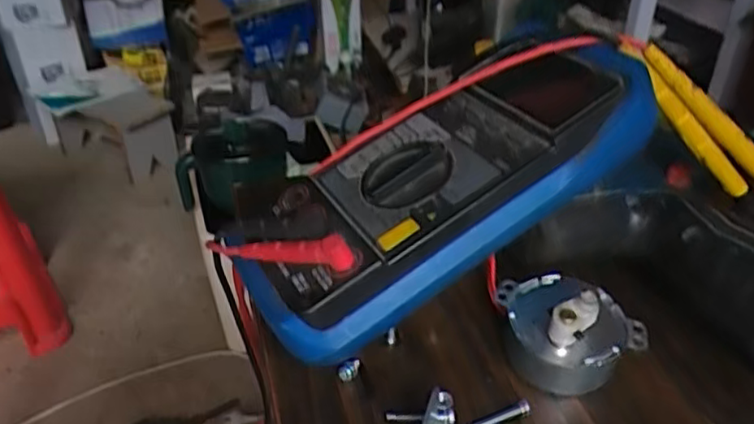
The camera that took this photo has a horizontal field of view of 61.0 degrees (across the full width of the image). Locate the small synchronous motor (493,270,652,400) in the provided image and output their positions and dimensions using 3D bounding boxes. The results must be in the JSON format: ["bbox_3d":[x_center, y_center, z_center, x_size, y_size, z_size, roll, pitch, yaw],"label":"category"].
[{"bbox_3d":[0.081,0.046,0.271,0.052,0.043,0.045,-5,33,-8],"label":"small synchronous motor"}]

